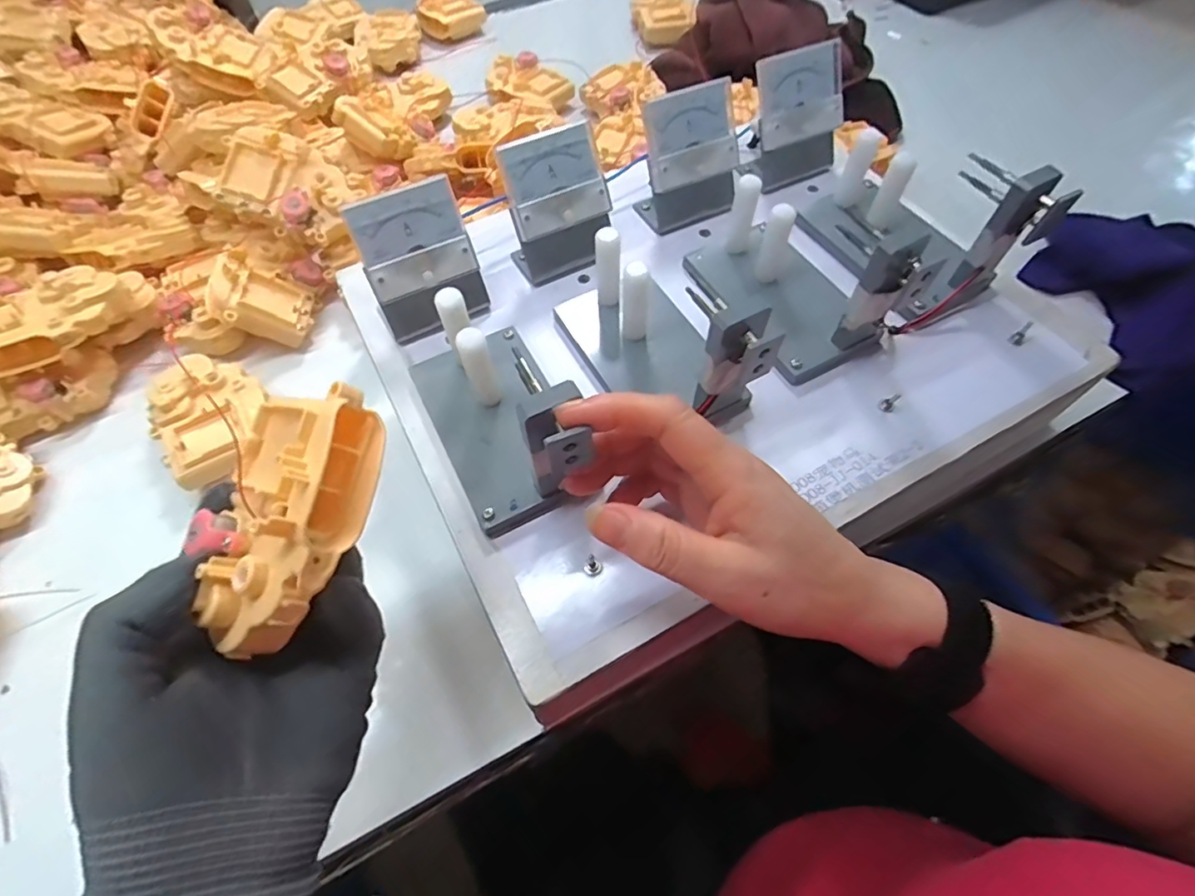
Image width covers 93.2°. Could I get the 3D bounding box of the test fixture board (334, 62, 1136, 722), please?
[{"bbox_3d":[0.070,-0.087,0.337,0.376,0.107,0.280,-23,58,-18],"label":"test fixture board"}]

